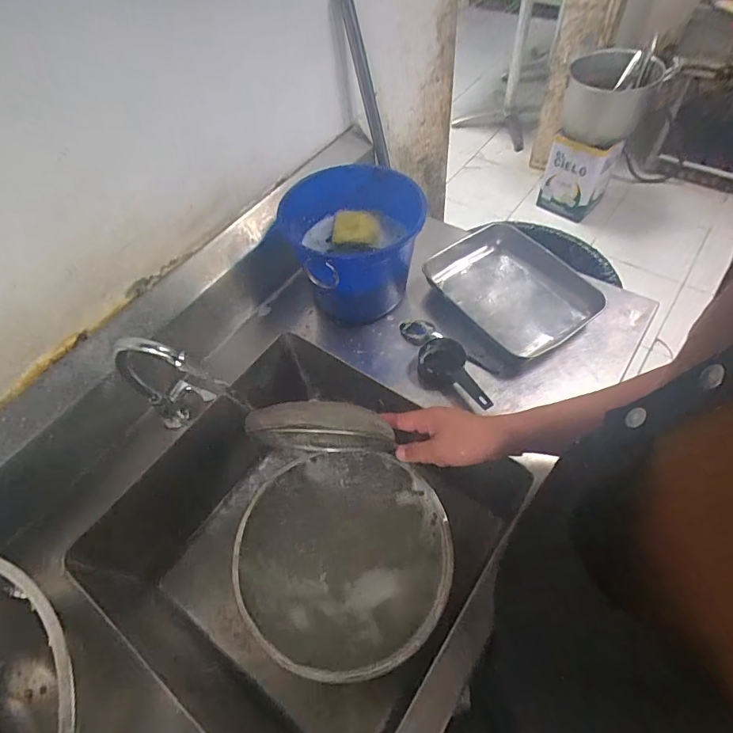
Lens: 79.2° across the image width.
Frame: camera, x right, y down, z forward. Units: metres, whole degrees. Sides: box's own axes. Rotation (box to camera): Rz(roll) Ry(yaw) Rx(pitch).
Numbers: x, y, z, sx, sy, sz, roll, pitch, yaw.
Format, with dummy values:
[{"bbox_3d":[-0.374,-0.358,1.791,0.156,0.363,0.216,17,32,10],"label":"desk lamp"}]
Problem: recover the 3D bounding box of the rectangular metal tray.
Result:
[{"bbox_3d":[0.250,-0.134,0.748,0.194,0.040,0.253,-34,59,-16],"label":"rectangular metal tray"}]

